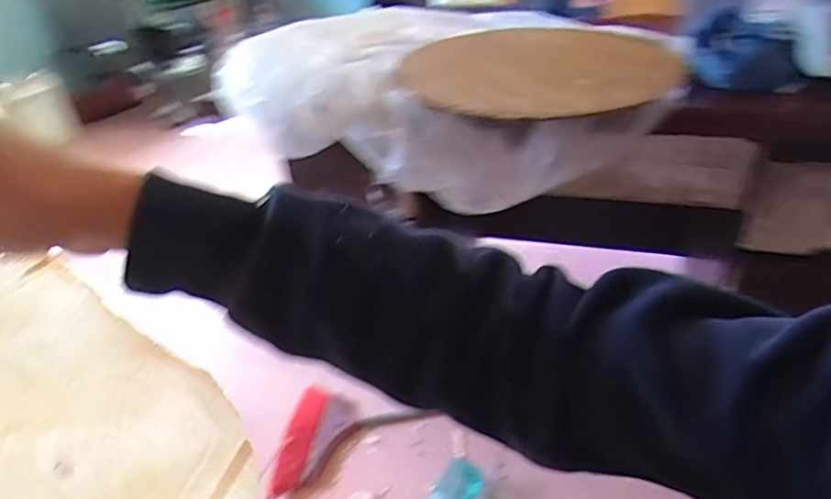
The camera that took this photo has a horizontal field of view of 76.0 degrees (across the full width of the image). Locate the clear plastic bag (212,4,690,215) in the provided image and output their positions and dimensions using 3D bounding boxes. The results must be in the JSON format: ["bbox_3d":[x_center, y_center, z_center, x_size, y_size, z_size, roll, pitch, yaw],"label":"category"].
[{"bbox_3d":[0.098,-0.296,0.990,0.708,0.214,0.593,16,38,32],"label":"clear plastic bag"}]

